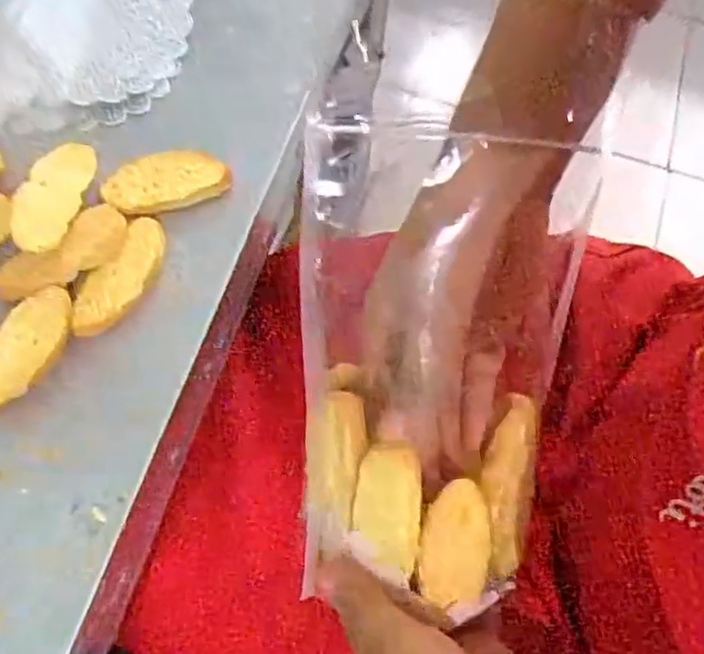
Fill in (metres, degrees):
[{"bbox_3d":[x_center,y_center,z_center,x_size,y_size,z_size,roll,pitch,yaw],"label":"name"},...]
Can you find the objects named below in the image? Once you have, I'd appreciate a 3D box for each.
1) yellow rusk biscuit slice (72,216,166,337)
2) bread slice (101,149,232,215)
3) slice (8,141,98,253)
[{"bbox_3d":[-0.143,-0.032,0.422,0.036,0.007,0.084,30,70,8],"label":"yellow rusk biscuit slice"},{"bbox_3d":[-0.121,-0.096,0.444,0.079,0.009,0.038,-14,71,-9],"label":"bread slice"},{"bbox_3d":[-0.184,-0.083,0.419,0.032,0.015,0.085,8,56,2],"label":"slice"}]

